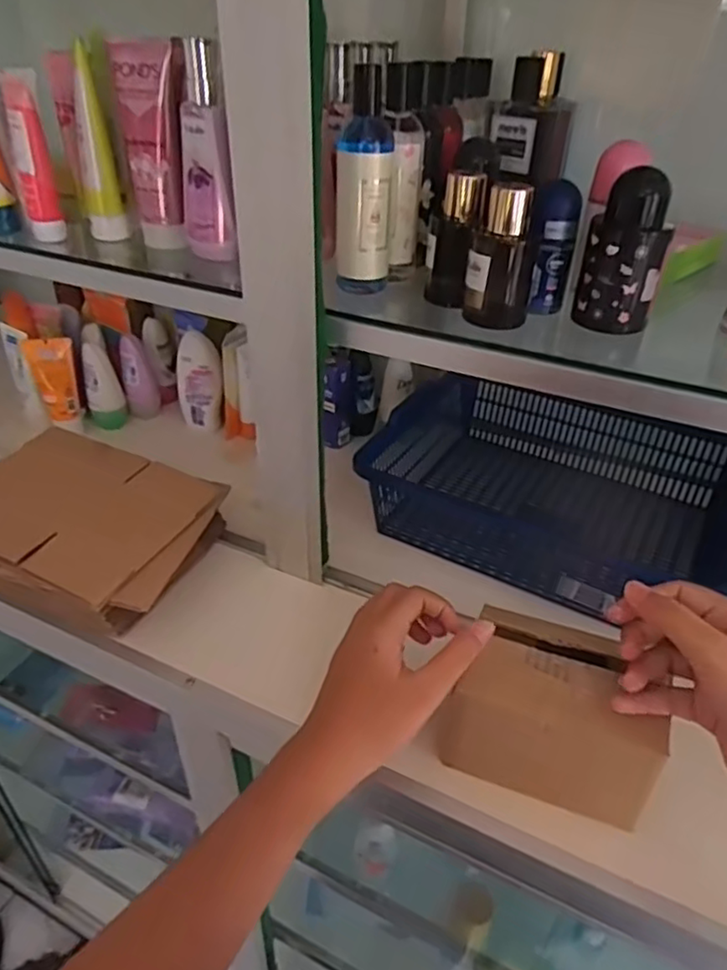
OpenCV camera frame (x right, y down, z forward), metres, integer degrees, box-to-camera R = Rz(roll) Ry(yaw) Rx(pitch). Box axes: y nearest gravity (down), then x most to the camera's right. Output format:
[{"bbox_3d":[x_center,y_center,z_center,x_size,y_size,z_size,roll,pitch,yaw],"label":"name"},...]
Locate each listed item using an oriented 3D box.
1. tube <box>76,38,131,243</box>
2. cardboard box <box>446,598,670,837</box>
[{"bbox_3d":[-0.239,-0.296,0.564,0.031,0.146,0.040,-11,40,-15],"label":"tube"},{"bbox_3d":[0.125,0.148,0.417,0.125,0.075,0.090,18,41,20],"label":"cardboard box"}]

